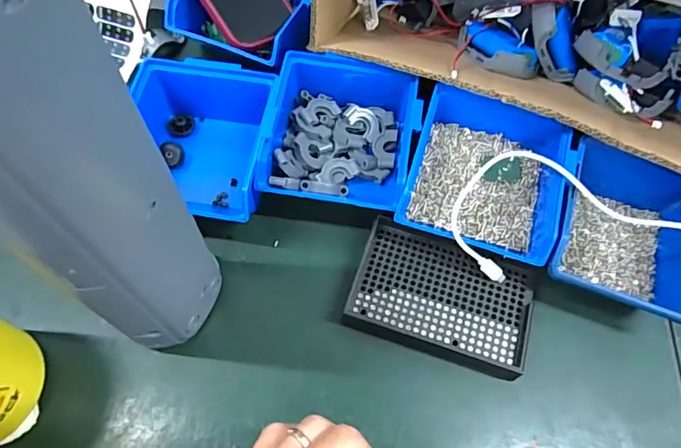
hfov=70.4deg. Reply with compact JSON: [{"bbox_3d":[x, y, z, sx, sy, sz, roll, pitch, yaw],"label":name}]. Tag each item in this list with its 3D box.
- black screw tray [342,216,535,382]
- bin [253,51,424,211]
[{"bbox_3d":[0.079,0.054,0.374,0.132,0.016,0.094,18,64,7],"label":"black screw tray"},{"bbox_3d":[0.002,-0.078,0.410,0.120,0.054,0.133,8,63,2],"label":"bin"}]

